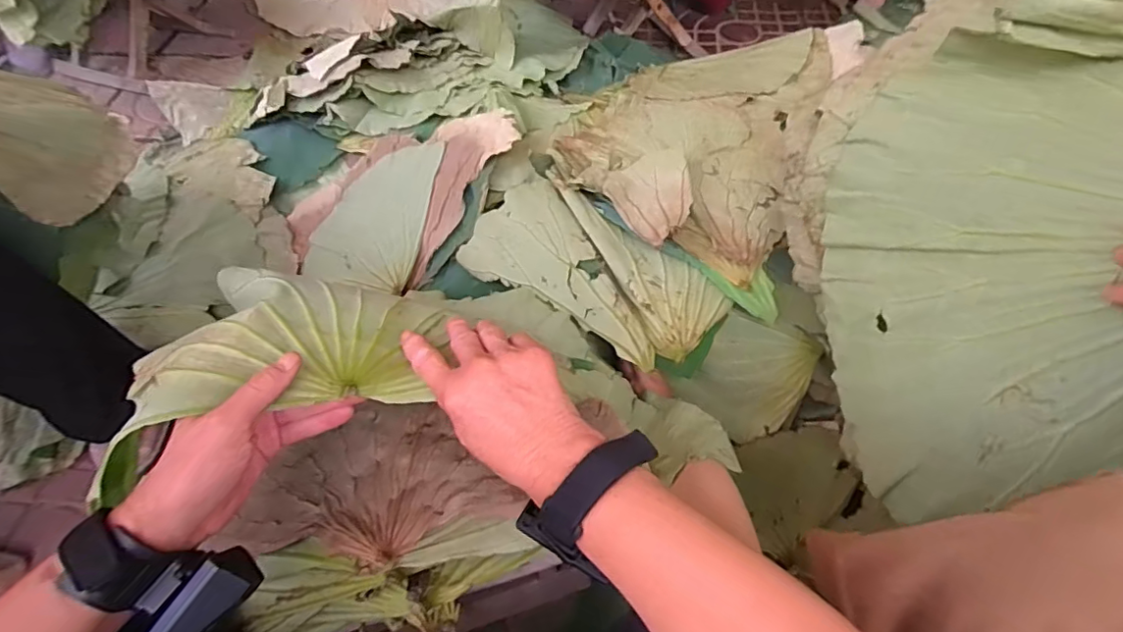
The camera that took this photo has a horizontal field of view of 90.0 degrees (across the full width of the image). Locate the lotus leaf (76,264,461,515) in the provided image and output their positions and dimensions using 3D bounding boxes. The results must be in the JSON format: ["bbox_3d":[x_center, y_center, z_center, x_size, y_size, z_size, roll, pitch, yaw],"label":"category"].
[{"bbox_3d":[-0.196,0.026,0.397,0.198,0.072,0.121,-17,57,-8],"label":"lotus leaf"}]

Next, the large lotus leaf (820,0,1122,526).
[{"bbox_3d":[0.363,-0.049,0.457,0.090,0.313,0.391,6,72,-36],"label":"large lotus leaf"}]

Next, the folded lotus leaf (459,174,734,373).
[{"bbox_3d":[0.029,-0.058,0.638,0.301,0.059,0.124,31,63,22],"label":"folded lotus leaf"}]

